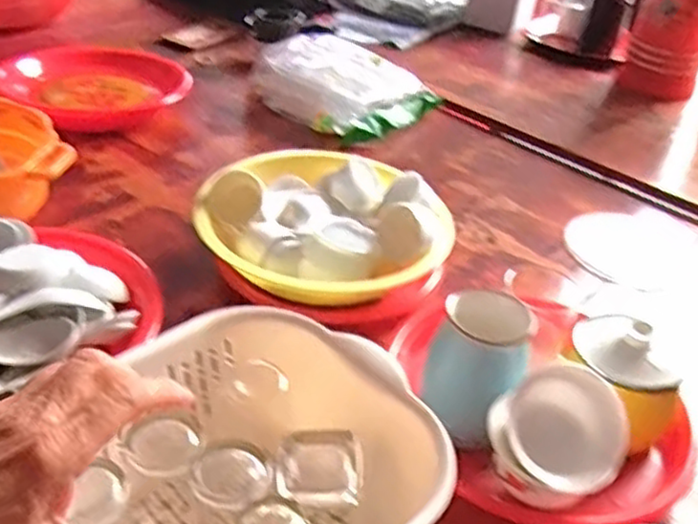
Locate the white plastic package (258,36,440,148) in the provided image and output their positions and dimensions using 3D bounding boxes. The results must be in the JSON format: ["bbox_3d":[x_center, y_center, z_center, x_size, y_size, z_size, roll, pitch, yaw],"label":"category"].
[{"bbox_3d":[-0.006,-0.264,1.059,0.214,0.061,0.223,-24,45,-35],"label":"white plastic package"}]

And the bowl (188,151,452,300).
[{"bbox_3d":[-0.034,-0.050,0.725,0.225,0.053,0.244,-21,44,-32],"label":"bowl"}]

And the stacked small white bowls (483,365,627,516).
[{"bbox_3d":[0.147,0.124,0.511,0.095,0.062,0.095,-38,64,2],"label":"stacked small white bowls"}]

